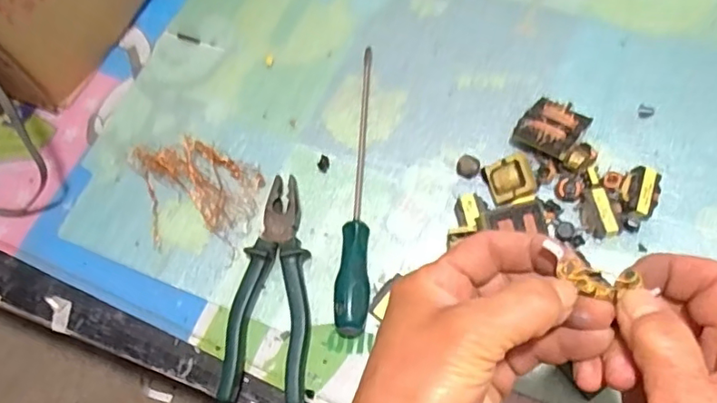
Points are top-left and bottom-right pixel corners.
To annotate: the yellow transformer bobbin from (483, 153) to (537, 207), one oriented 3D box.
[{"bbox_3d":[0.131,-0.018,0.489,0.040,0.012,0.039,-27,77,25],"label":"yellow transformer bobbin"}]

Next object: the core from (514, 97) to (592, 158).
[{"bbox_3d":[0.172,-0.065,0.506,0.051,0.017,0.057,31,65,18],"label":"core"}]

